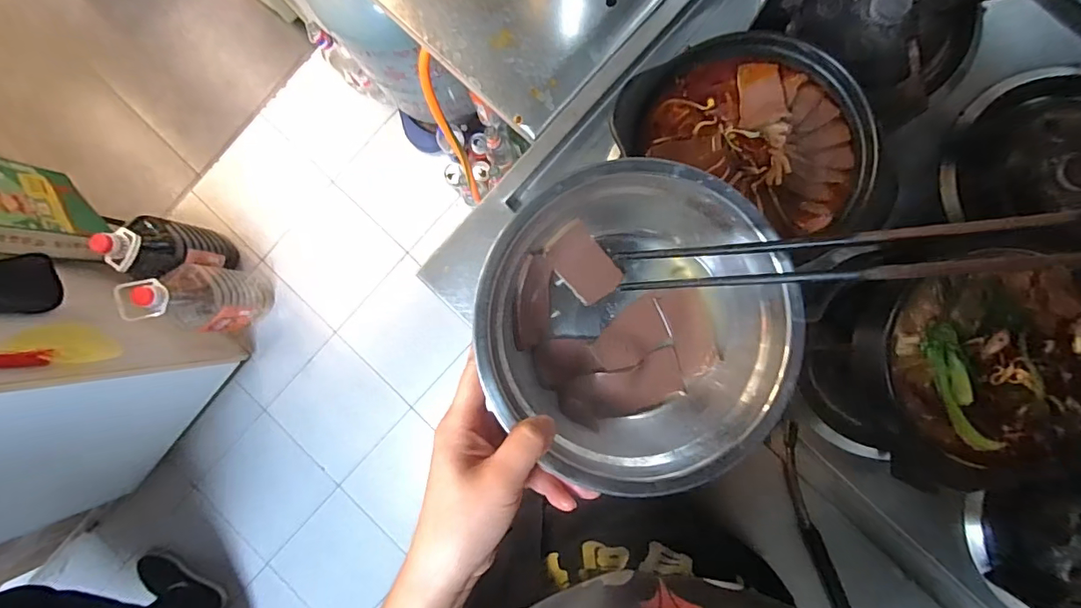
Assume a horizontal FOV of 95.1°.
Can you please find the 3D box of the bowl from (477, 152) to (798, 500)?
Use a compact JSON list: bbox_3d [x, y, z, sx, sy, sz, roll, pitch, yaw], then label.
[{"bbox_3d":[0.062,0.014,0.314,0.183,0.076,0.188,0,88,4],"label":"bowl"}]

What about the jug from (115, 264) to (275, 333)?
[{"bbox_3d":[-0.818,-0.014,1.199,0.149,0.305,0.159,4,89,4],"label":"jug"}]

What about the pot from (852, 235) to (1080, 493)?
[{"bbox_3d":[0.342,0.043,0.406,0.176,0.091,0.177,0,88,4],"label":"pot"}]

